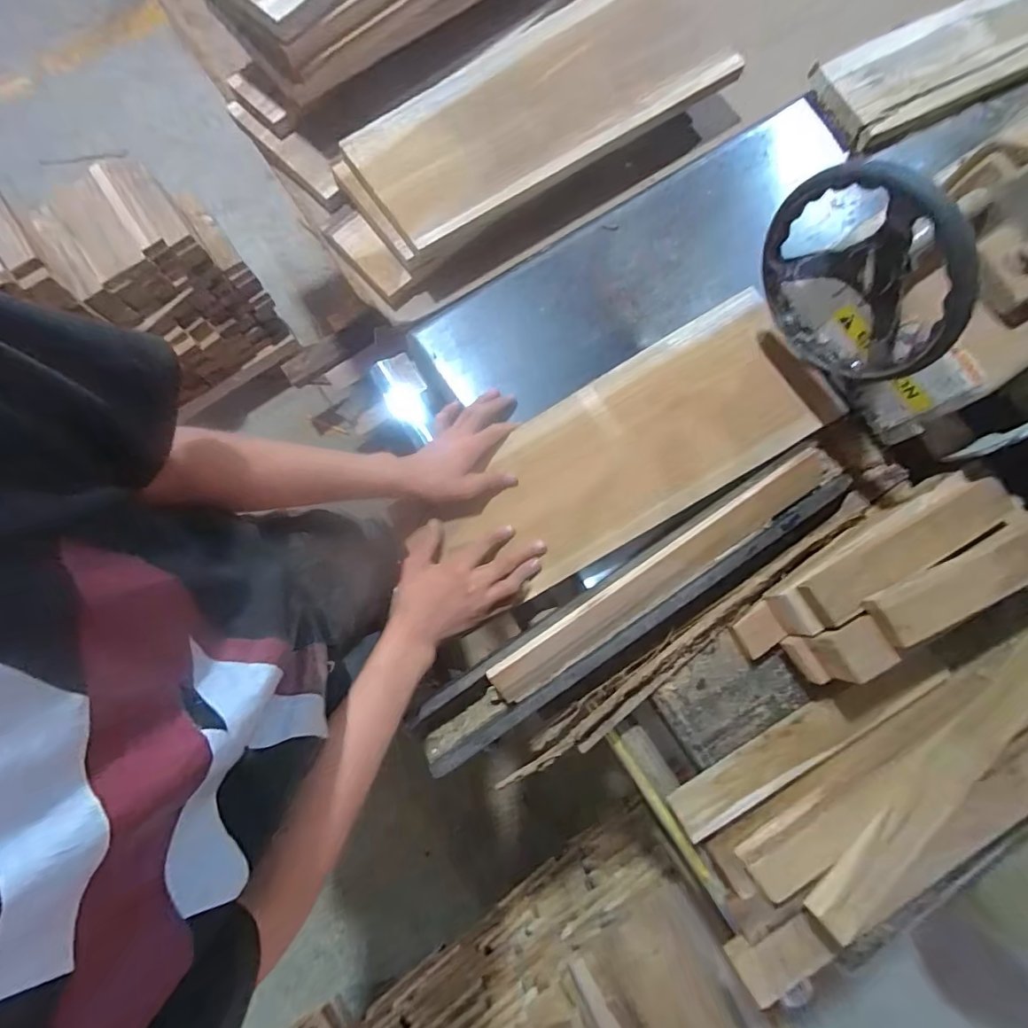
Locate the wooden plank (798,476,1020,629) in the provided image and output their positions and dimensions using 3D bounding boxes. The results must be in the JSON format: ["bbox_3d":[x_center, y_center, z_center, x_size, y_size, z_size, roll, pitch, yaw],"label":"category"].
[{"bbox_3d":[0.414,0.033,0.514,0.247,0.029,0.053,-29,81,-6],"label":"wooden plank"}]

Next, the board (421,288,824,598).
[{"bbox_3d":[0.129,-0.064,0.597,0.444,0.030,0.190,-32,81,1],"label":"board"}]

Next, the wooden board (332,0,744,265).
[{"bbox_3d":[0.021,-0.551,0.673,0.525,0.033,0.224,-32,81,-7],"label":"wooden board"}]

